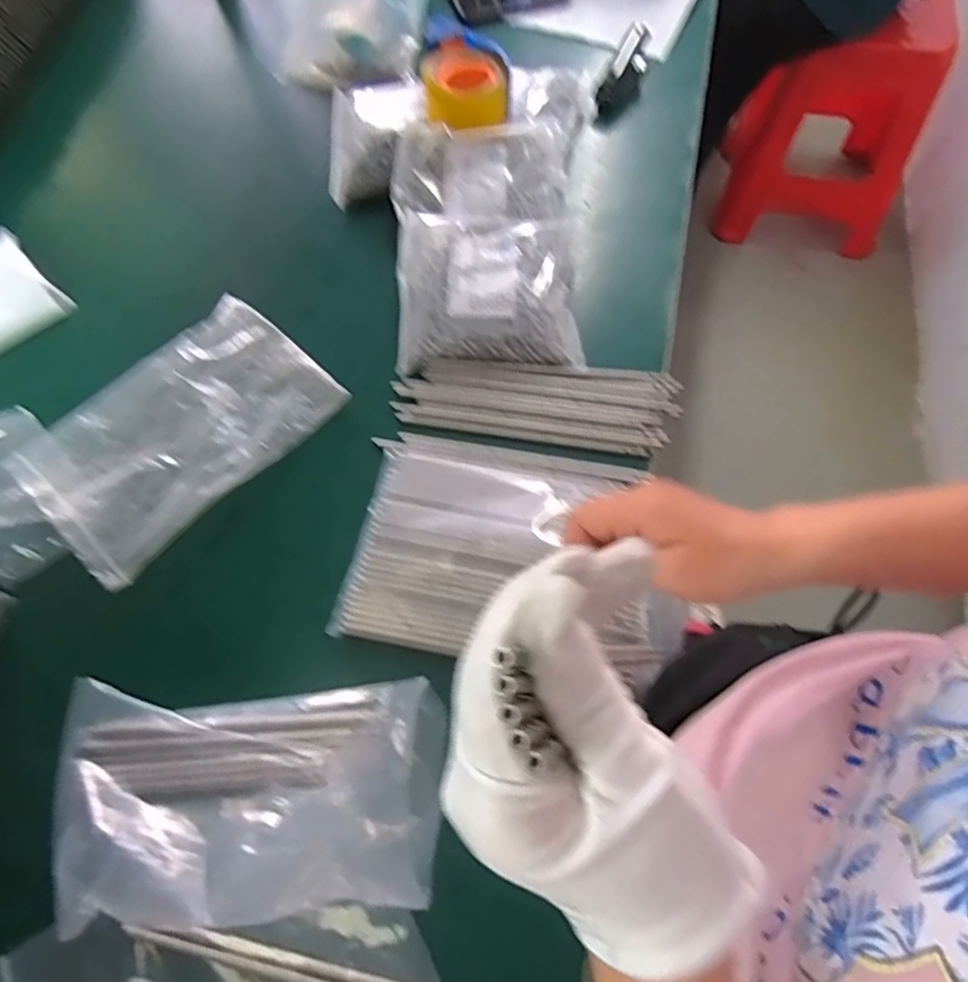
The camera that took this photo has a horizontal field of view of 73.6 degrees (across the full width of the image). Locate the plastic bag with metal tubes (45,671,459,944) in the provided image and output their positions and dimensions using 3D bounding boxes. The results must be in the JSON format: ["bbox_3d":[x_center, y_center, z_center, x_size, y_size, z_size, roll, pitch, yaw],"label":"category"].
[{"bbox_3d":[-0.193,0.237,0.507,0.308,0.045,0.167,-2,64,1],"label":"plastic bag with metal tubes"}]

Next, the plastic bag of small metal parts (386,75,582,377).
[{"bbox_3d":[0.006,-0.332,0.744,0.212,0.068,0.415,1,64,3],"label":"plastic bag of small metal parts"}]

